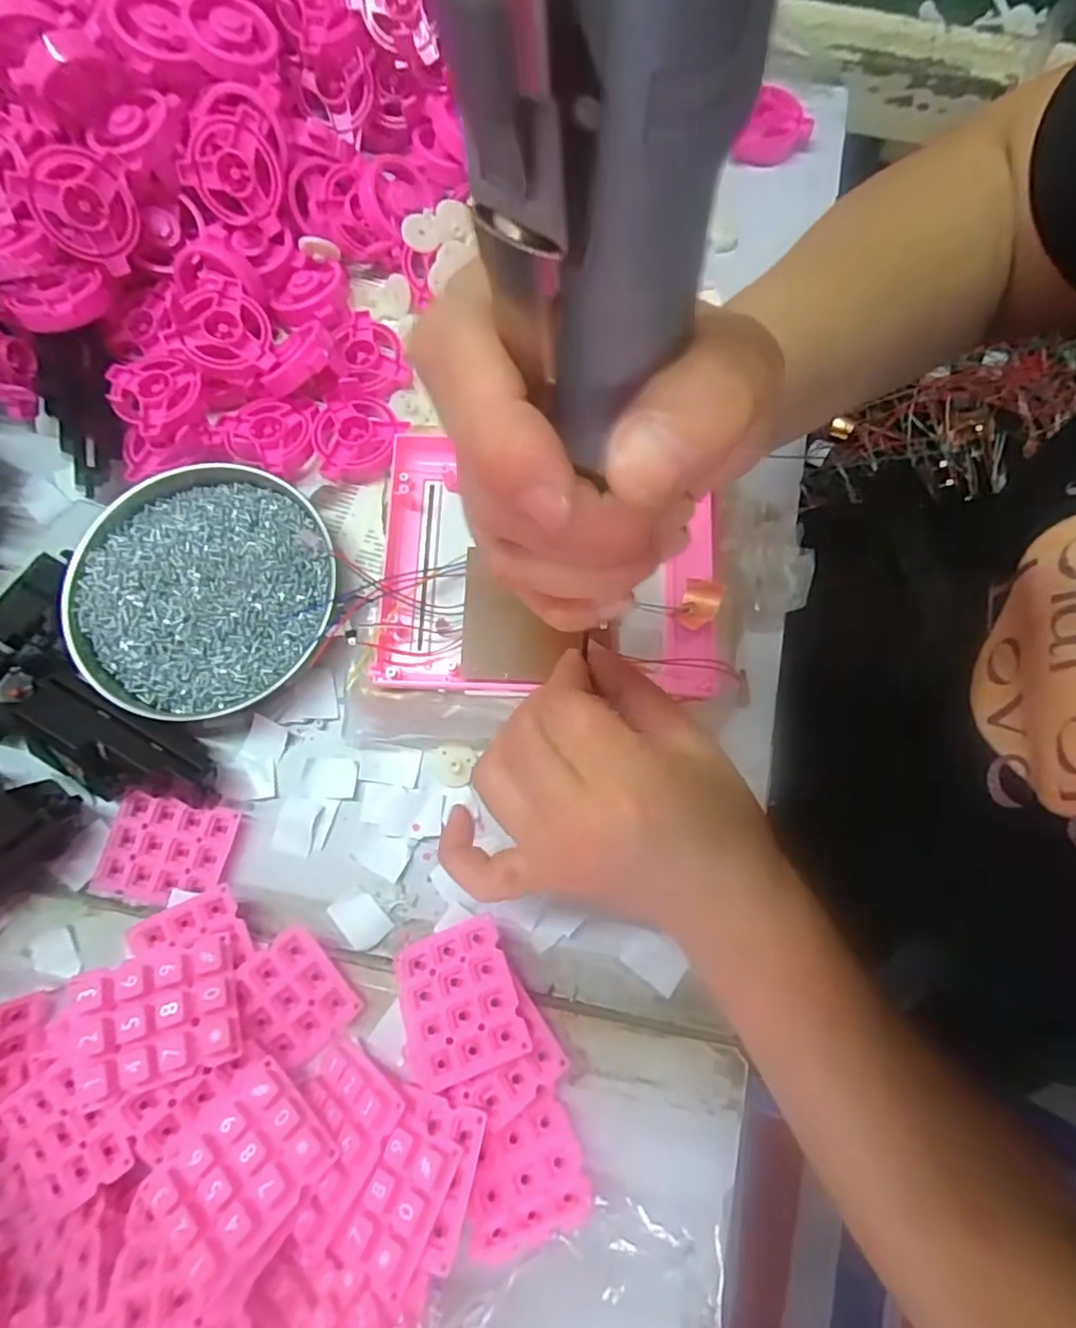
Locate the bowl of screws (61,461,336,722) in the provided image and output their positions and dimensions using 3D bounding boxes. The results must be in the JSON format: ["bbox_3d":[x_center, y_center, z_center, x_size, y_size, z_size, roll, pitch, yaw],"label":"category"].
[{"bbox_3d":[-0.178,-0.039,0.325,0.124,0.022,0.135,0,78,-1],"label":"bowl of screws"}]

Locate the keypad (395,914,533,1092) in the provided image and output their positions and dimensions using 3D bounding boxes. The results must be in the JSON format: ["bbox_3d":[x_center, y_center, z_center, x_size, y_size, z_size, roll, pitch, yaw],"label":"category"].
[{"bbox_3d":[-0.037,0.149,0.272,0.051,0.007,0.059,-22,62,0],"label":"keypad"}]

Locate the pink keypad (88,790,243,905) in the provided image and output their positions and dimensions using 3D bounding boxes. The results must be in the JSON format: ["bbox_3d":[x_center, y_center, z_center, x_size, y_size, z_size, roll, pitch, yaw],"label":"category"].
[{"bbox_3d":[-0.185,0.092,0.304,0.060,0.008,0.050,13,78,2],"label":"pink keypad"}]

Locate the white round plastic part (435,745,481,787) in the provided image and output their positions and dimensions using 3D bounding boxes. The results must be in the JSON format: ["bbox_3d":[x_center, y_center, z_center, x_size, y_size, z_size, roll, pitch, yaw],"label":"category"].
[{"bbox_3d":[-0.043,0.053,0.318,0.021,0.007,0.020,5,77,0],"label":"white round plastic part"}]

